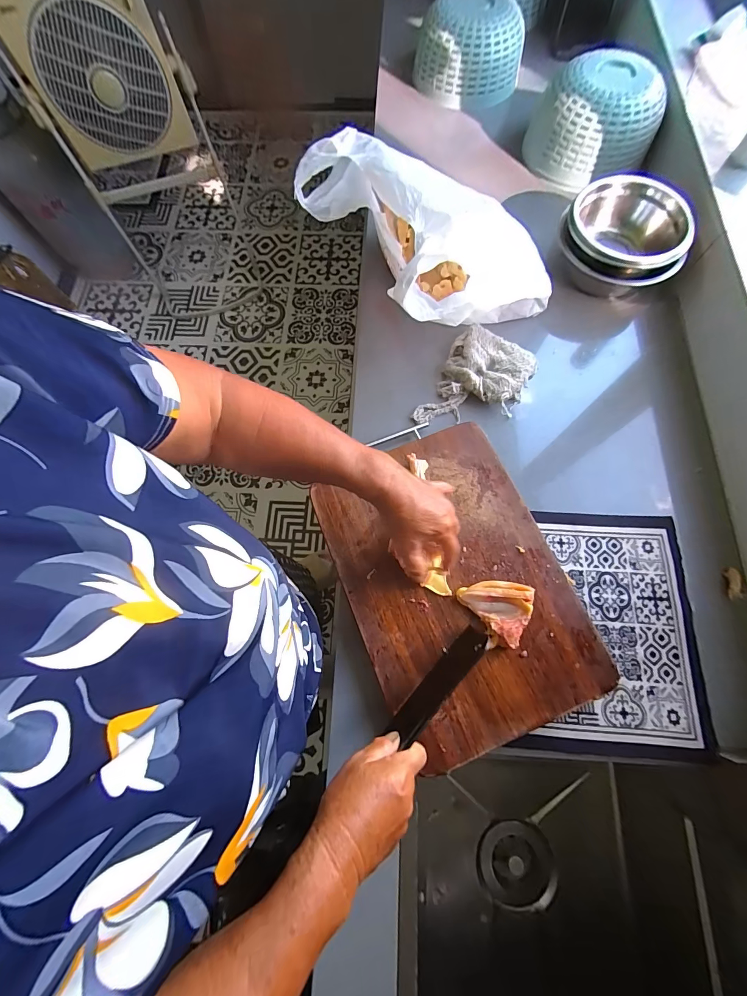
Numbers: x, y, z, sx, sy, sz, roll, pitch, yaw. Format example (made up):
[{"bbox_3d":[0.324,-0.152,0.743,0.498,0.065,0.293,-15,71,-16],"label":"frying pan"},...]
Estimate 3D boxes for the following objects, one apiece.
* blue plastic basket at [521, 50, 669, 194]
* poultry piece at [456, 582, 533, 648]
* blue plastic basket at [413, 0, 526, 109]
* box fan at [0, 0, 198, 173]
[{"bbox_3d":[0.426,-0.722,0.689,0.218,0.117,0.191,32,76,10],"label":"blue plastic basket"},{"bbox_3d":[0.151,0.145,0.450,0.085,0.026,0.078,6,73,3],"label":"poultry piece"},{"bbox_3d":[0.203,-0.963,0.774,0.195,0.123,0.174,-11,73,-3],"label":"blue plastic basket"},{"bbox_3d":[-0.784,-1.225,1.048,0.443,0.378,0.107,-24,74,-6],"label":"box fan"}]

